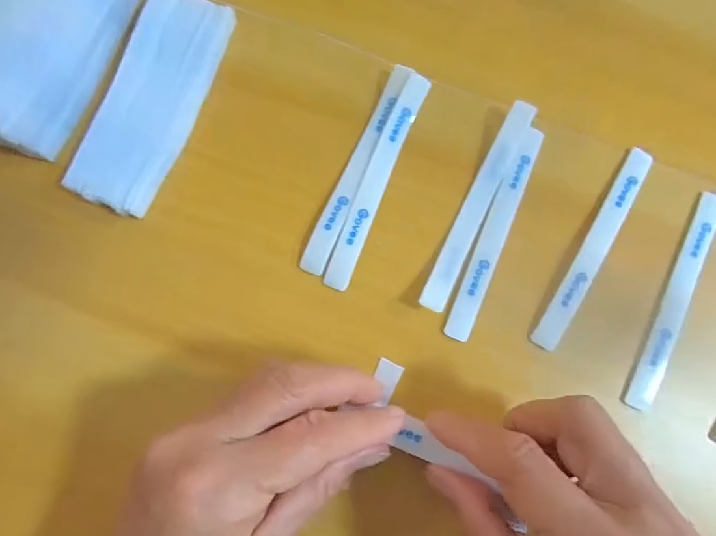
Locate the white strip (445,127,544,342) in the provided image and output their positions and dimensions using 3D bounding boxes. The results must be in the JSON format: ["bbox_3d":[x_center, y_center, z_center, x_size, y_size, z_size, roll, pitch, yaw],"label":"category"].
[{"bbox_3d":[0.071,-0.018,0.231,0.015,0.004,0.116,23,81,3],"label":"white strip"}]

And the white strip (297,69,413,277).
[{"bbox_3d":[-0.001,-0.053,0.234,0.013,0.005,0.119,23,79,2],"label":"white strip"}]

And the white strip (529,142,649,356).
[{"bbox_3d":[0.121,-0.012,0.230,0.014,0.005,0.117,28,80,18],"label":"white strip"}]

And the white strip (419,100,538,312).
[{"bbox_3d":[0.061,-0.032,0.230,0.013,0.012,0.115,27,79,3],"label":"white strip"}]

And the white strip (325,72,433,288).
[{"bbox_3d":[0.010,-0.046,0.234,0.014,0.006,0.119,22,79,2],"label":"white strip"}]

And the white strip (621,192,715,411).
[{"bbox_3d":[0.160,0.015,0.229,0.014,0.006,0.117,27,79,3],"label":"white strip"}]

